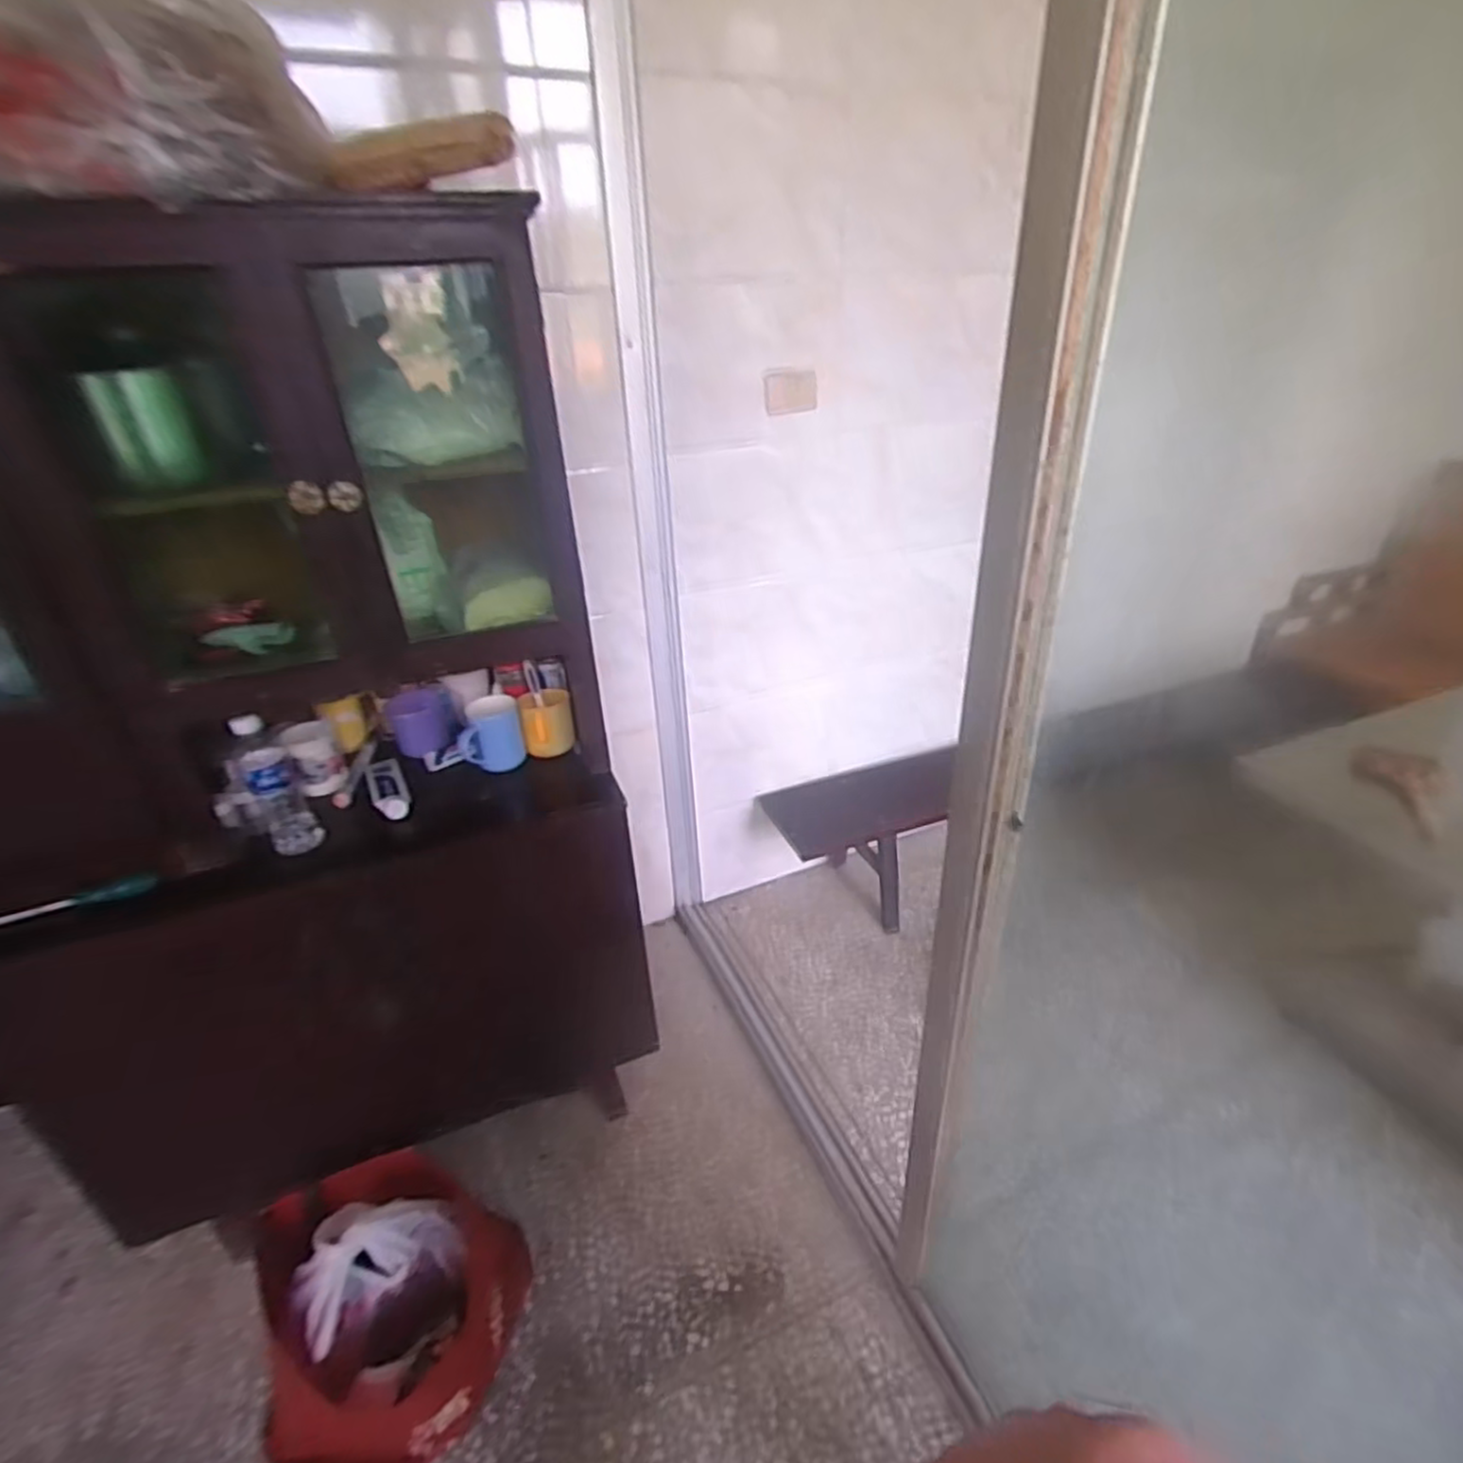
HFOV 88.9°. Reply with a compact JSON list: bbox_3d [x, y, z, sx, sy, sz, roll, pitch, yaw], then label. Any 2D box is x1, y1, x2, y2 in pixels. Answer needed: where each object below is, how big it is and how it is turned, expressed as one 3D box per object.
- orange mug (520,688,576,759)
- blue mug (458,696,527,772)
[{"bbox_3d":[-0.323,-0.013,1.326,0.086,0.108,0.077,-9,29,-11],"label":"orange mug"},{"bbox_3d":[-0.405,0.008,1.255,0.104,0.128,0.079,-11,30,-15],"label":"blue mug"}]

